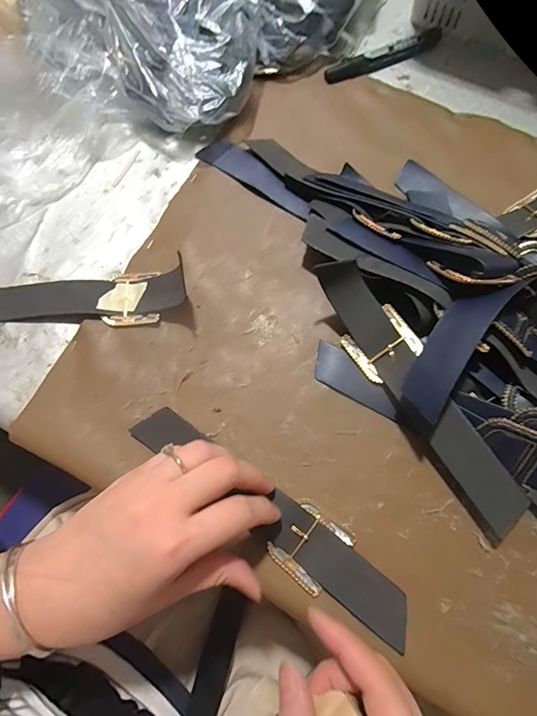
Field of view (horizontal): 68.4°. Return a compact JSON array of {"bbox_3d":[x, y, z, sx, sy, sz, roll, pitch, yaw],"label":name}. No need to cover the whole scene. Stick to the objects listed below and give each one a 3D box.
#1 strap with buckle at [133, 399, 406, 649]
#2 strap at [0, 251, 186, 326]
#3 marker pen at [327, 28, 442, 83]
[{"bbox_3d":[0.000,0.108,0.278,0.225,0.007,0.044,36,77,11],"label":"strap with buckle"},{"bbox_3d":[-0.163,-0.046,0.324,0.191,0.020,0.048,-7,73,-1],"label":"strap"},{"bbox_3d":[0.119,-0.306,0.401,0.130,0.015,0.016,-24,74,-6],"label":"marker pen"}]

